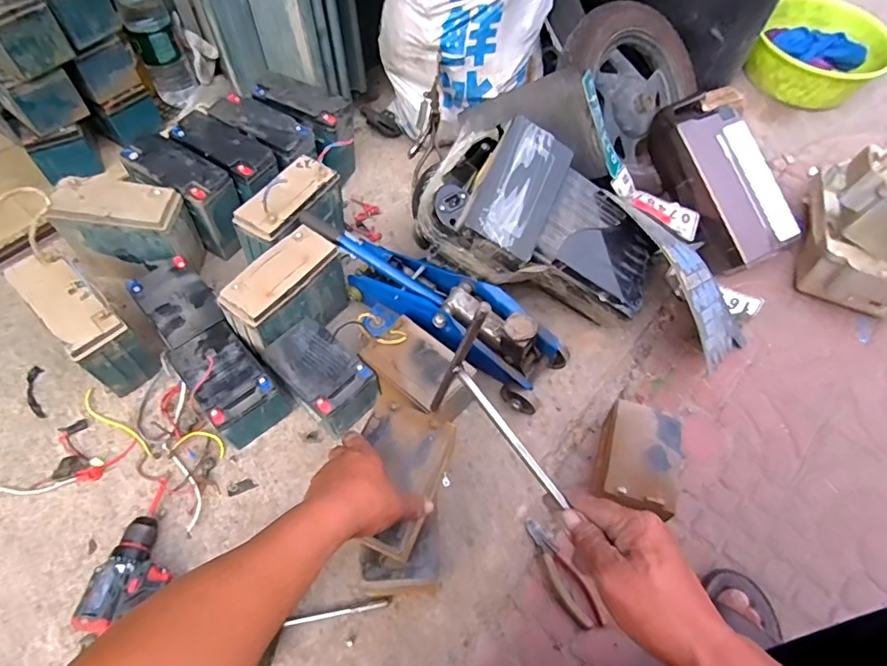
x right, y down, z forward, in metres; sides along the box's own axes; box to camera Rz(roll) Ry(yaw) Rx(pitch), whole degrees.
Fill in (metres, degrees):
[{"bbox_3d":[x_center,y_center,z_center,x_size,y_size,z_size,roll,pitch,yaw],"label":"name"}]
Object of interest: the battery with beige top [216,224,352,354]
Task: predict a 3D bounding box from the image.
[{"bbox_3d":[-0.239,-0.053,0.814,0.081,0.150,0.182,31,62,21],"label":"battery with beige top"}]

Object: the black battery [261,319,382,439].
[{"bbox_3d":[-0.184,0.063,0.783,0.150,0.079,0.099,35,63,23],"label":"black battery"}]

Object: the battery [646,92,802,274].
[{"bbox_3d":[0.522,-0.288,0.994,0.160,0.110,0.333,-22,88,-9],"label":"battery"}]

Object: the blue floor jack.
[{"bbox_3d":[-0.020,-0.043,0.838,0.438,0.167,0.115,27,60,19],"label":"blue floor jack"}]

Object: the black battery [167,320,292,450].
[{"bbox_3d":[-0.318,0.078,0.785,0.103,0.102,0.166,-38,69,-22],"label":"black battery"}]

